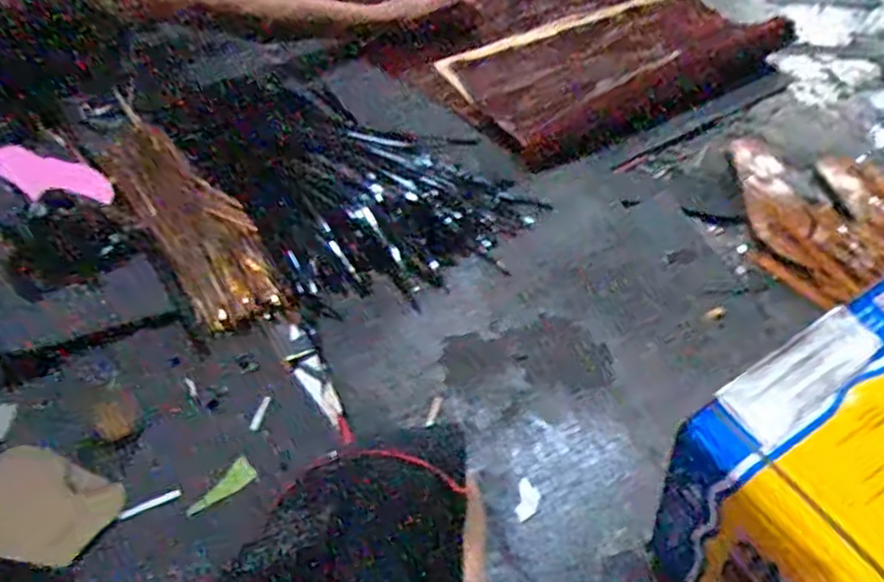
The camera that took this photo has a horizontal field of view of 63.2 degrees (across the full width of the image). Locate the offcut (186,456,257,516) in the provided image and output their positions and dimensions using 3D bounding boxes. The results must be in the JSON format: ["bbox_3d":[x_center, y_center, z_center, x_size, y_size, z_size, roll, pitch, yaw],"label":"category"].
[{"bbox_3d":[-0.233,0.207,0.754,0.076,0.015,0.029,-37,58,-22],"label":"offcut"}]

